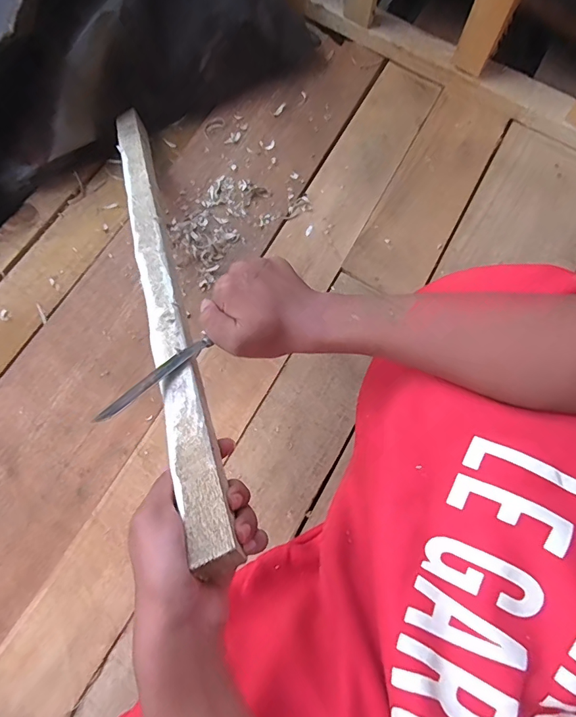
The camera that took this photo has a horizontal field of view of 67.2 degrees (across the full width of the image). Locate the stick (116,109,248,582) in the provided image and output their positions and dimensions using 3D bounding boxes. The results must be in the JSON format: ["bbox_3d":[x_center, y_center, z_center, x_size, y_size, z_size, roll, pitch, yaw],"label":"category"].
[{"bbox_3d":[-0.141,-0.102,0.466,0.036,0.031,0.638,-17,54,-6],"label":"stick"}]

